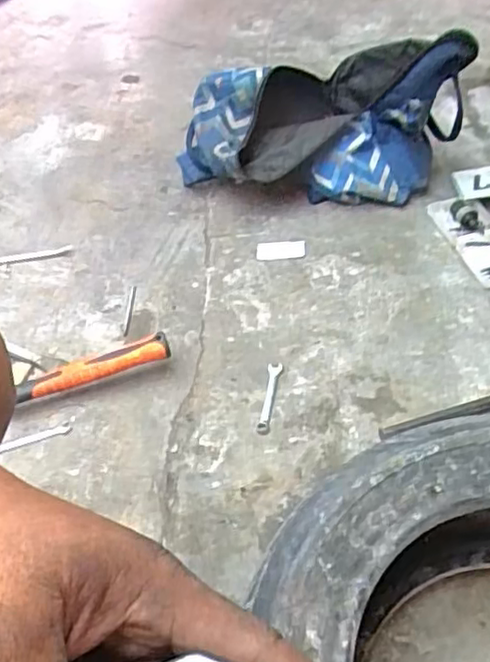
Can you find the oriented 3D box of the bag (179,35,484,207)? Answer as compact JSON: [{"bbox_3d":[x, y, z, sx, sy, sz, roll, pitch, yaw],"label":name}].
[{"bbox_3d":[0.142,-0.412,1.268,0.522,0.235,0.250,3,43,9],"label":"bag"}]

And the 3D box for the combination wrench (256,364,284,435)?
[{"bbox_3d":[0.035,0.092,0.924,0.021,0.006,0.123,3,43,10],"label":"combination wrench"}]

